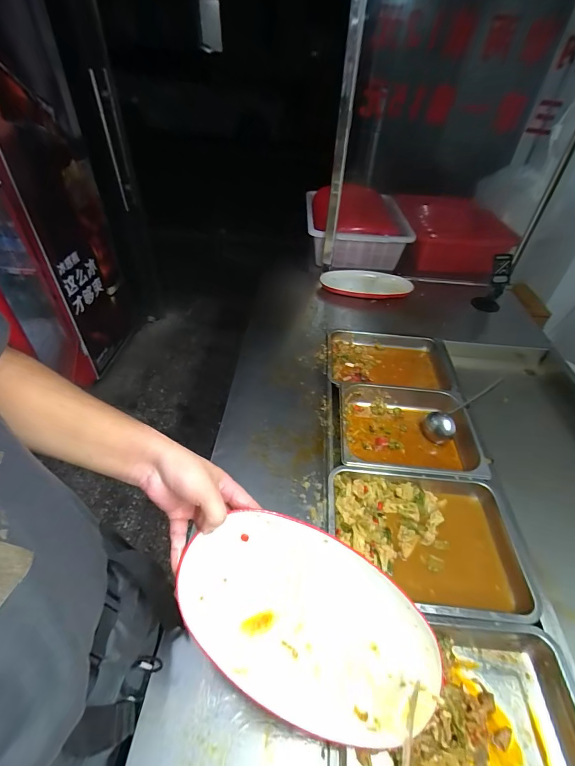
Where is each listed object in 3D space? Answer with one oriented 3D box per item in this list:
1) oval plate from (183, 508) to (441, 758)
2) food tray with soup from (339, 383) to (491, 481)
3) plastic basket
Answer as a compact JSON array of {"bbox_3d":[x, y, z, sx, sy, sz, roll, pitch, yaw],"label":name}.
[{"bbox_3d":[0.032,0.279,0.411,0.329,0.031,0.175,35,69,-5],"label":"oval plate"},{"bbox_3d":[0.292,0.125,0.842,0.335,0.090,0.248,6,44,3],"label":"food tray with soup"},{"bbox_3d":[0.255,-0.646,1.455,0.362,0.148,0.459,2,44,-1],"label":"plastic basket"}]

